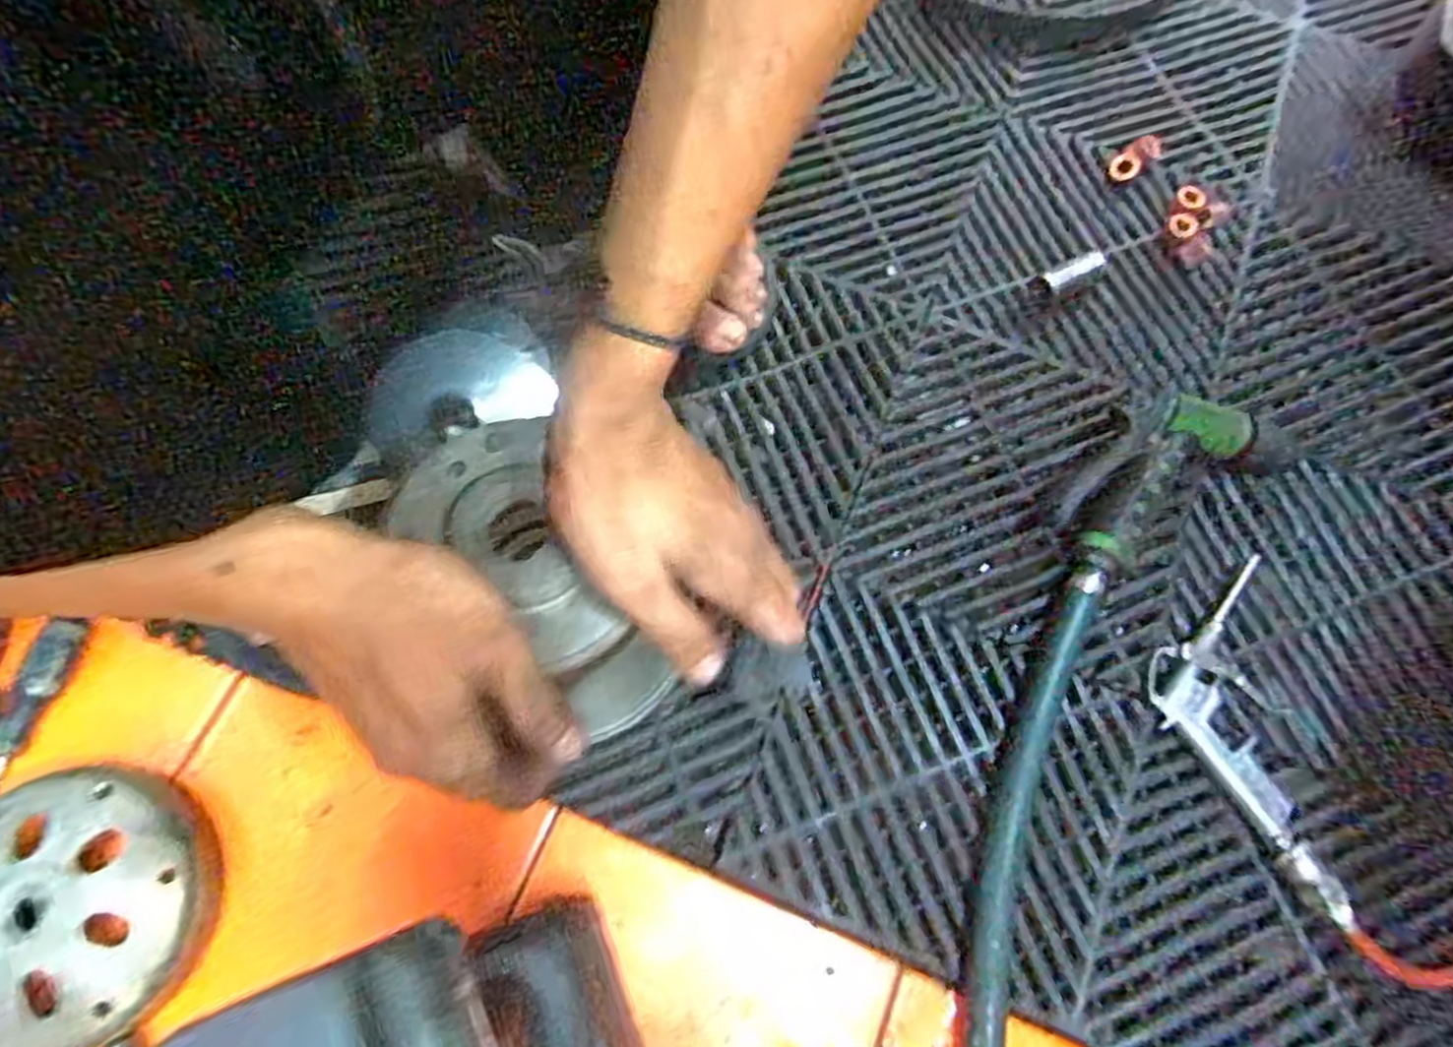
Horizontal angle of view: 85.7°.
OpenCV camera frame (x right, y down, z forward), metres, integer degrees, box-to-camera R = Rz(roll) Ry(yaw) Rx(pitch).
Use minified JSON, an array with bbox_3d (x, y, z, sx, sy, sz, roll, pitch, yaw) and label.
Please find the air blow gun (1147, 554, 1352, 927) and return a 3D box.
[{"bbox_3d":[0.290,0.117,0.453,0.079,0.018,0.195,2,69,-2],"label":"air blow gun"}]

